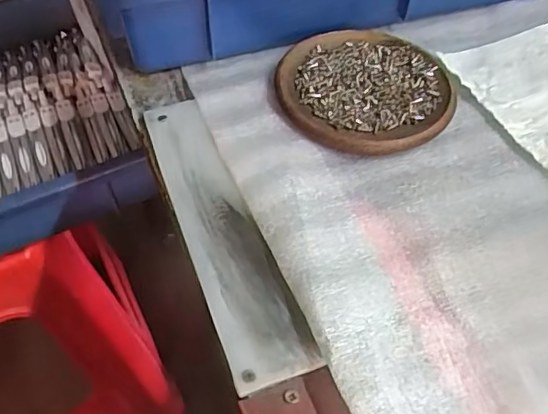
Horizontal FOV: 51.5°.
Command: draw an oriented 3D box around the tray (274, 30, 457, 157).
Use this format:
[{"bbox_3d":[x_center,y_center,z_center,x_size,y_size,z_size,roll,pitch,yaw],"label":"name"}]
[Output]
[{"bbox_3d":[0.060,-0.079,0.376,0.111,0.012,0.110,0,53,0],"label":"tray"}]

